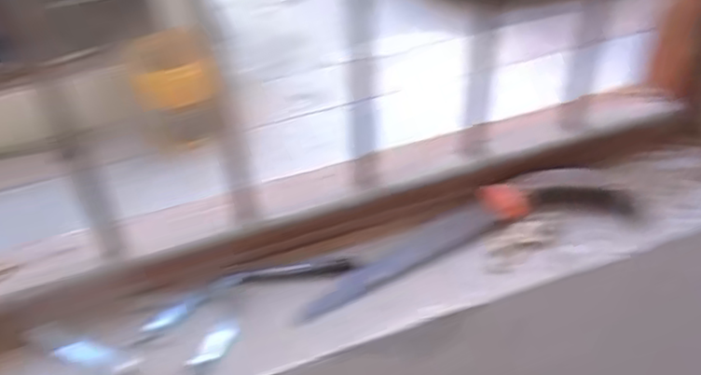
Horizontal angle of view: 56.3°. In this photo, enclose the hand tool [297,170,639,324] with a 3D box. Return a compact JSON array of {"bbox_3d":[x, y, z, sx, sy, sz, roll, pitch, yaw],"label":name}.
[{"bbox_3d":[0.123,0.048,0.661,0.367,0.034,0.075,-18,45,-20],"label":"hand tool"}]

